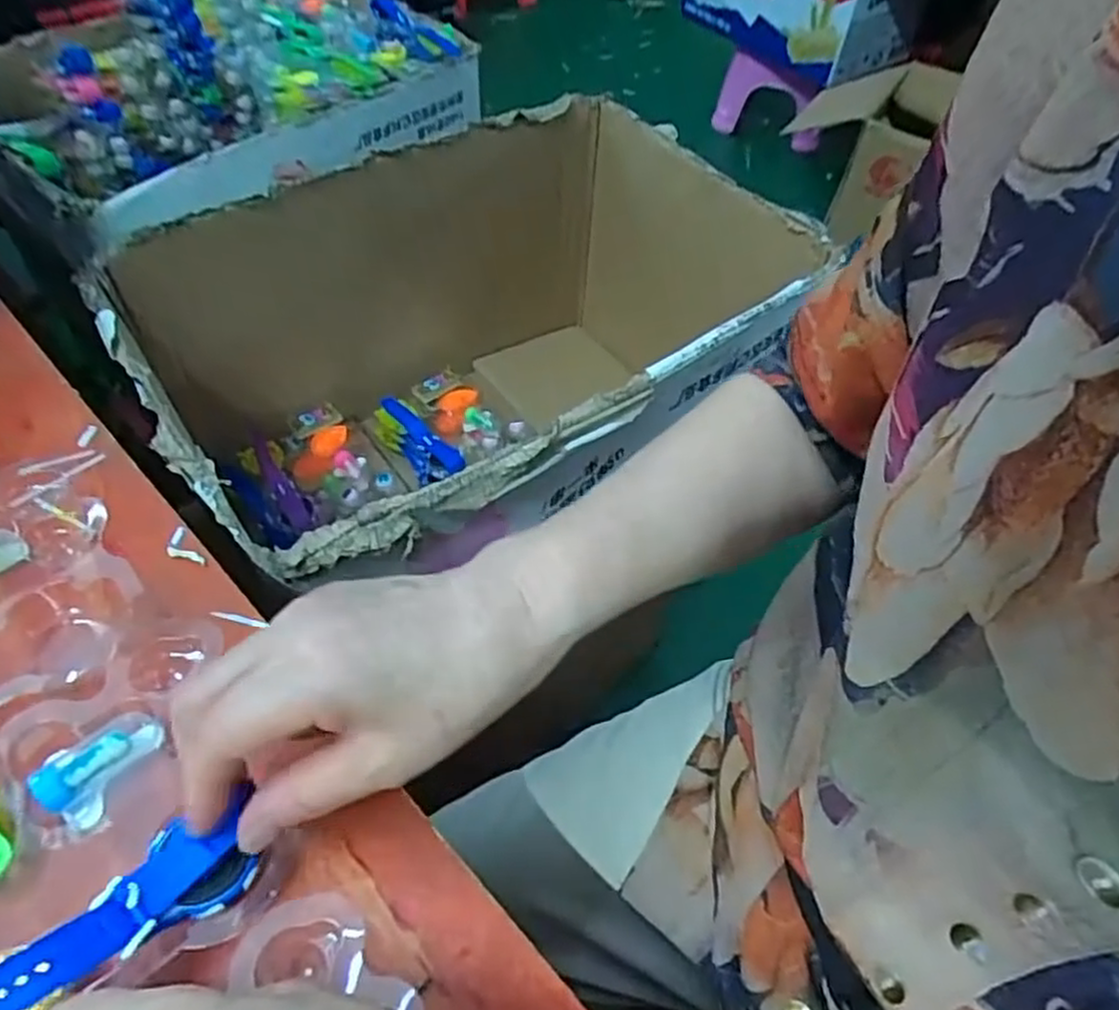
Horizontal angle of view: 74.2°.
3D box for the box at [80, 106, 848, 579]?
[{"bbox_3d":[-0.067,-0.126,0.732,0.561,0.330,0.413,-32,61,-26],"label":"box"}]

